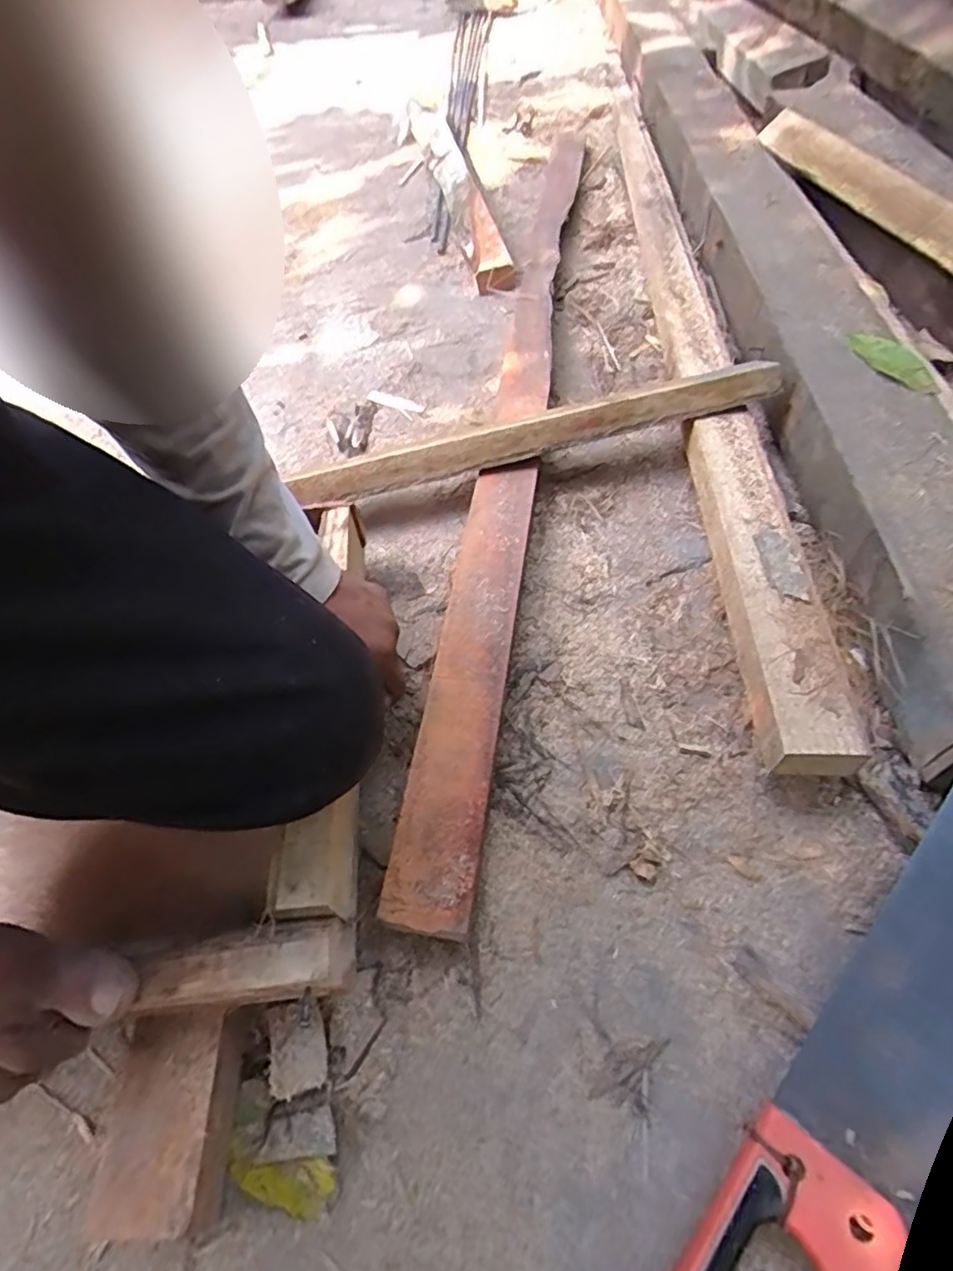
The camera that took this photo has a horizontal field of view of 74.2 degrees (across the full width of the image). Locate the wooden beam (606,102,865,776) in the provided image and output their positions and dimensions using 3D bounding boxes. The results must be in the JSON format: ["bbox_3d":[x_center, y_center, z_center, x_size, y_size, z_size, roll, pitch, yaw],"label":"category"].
[{"bbox_3d":[0.261,-0.434,0.807,0.073,0.046,1.296,0,55,5],"label":"wooden beam"}]

